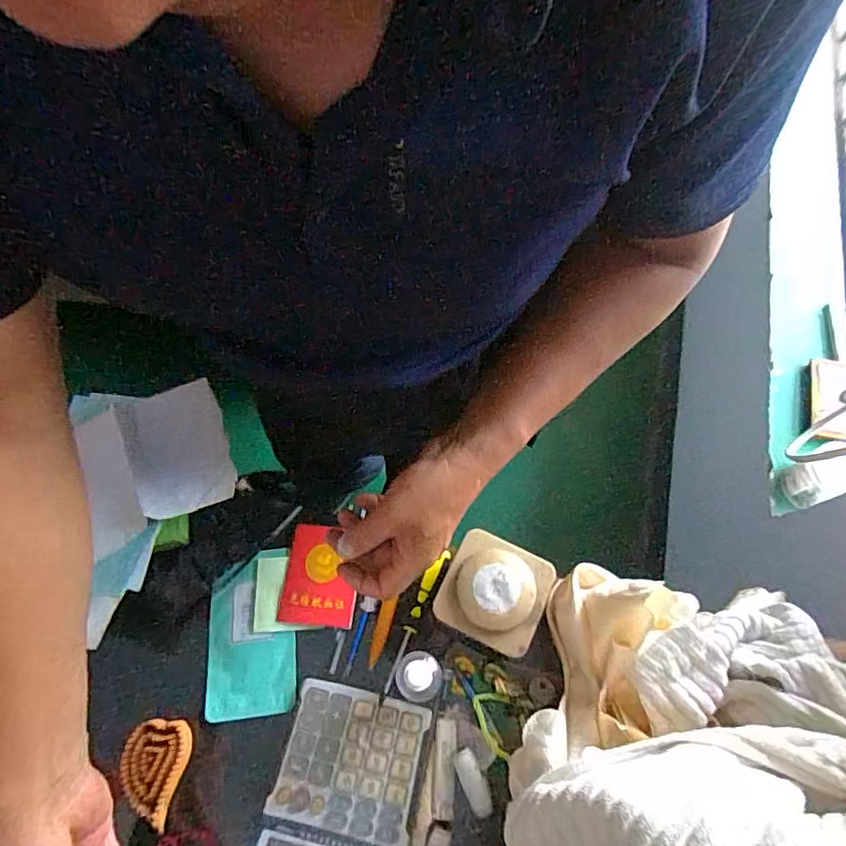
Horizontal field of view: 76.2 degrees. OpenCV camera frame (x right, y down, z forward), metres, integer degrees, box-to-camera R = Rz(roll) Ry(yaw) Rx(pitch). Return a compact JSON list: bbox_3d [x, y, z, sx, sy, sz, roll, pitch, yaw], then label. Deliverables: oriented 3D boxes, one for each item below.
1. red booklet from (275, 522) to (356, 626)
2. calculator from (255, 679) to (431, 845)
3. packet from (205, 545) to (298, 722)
[{"bbox_3d":[-0.110,0.165,0.586,0.080,0.004,0.103,4,68,9],"label":"red booklet"},{"bbox_3d":[-0.074,0.333,0.482,0.127,0.037,0.165,11,66,5],"label":"calculator"},{"bbox_3d":[-0.183,0.220,0.572,0.089,0.008,0.160,-9,66,-4],"label":"packet"}]

